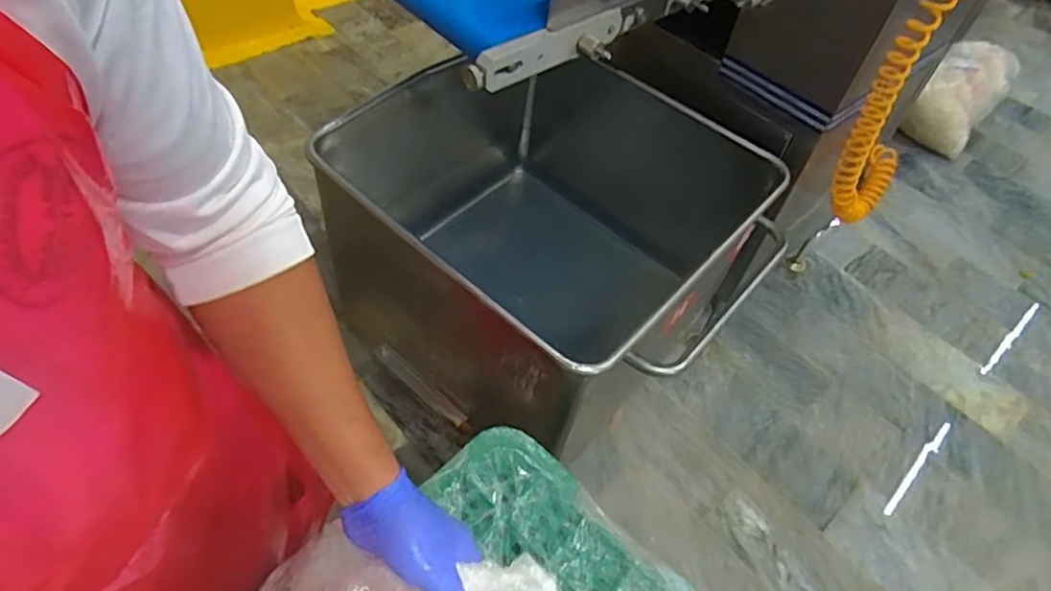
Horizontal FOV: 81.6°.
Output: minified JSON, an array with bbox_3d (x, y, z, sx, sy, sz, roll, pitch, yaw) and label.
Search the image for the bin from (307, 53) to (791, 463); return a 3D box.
[{"bbox_3d":[0.015,-0.054,1.337,0.813,0.620,0.660,33,55,19],"label":"bin"}]

